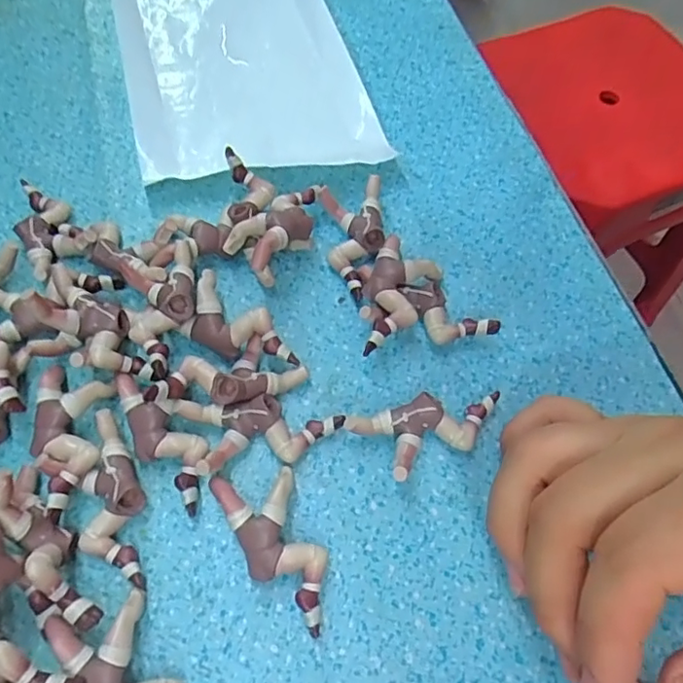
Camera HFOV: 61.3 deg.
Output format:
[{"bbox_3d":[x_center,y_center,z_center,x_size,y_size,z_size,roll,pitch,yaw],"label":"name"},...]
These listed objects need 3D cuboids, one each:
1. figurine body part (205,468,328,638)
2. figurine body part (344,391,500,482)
[{"bbox_3d":[-0.020,0.067,0.192,0.025,0.015,0.056,-26,66,-16],"label":"figurine body part"},{"bbox_3d":[0.033,0.033,0.213,0.057,0.013,0.025,-16,63,-12],"label":"figurine body part"}]

